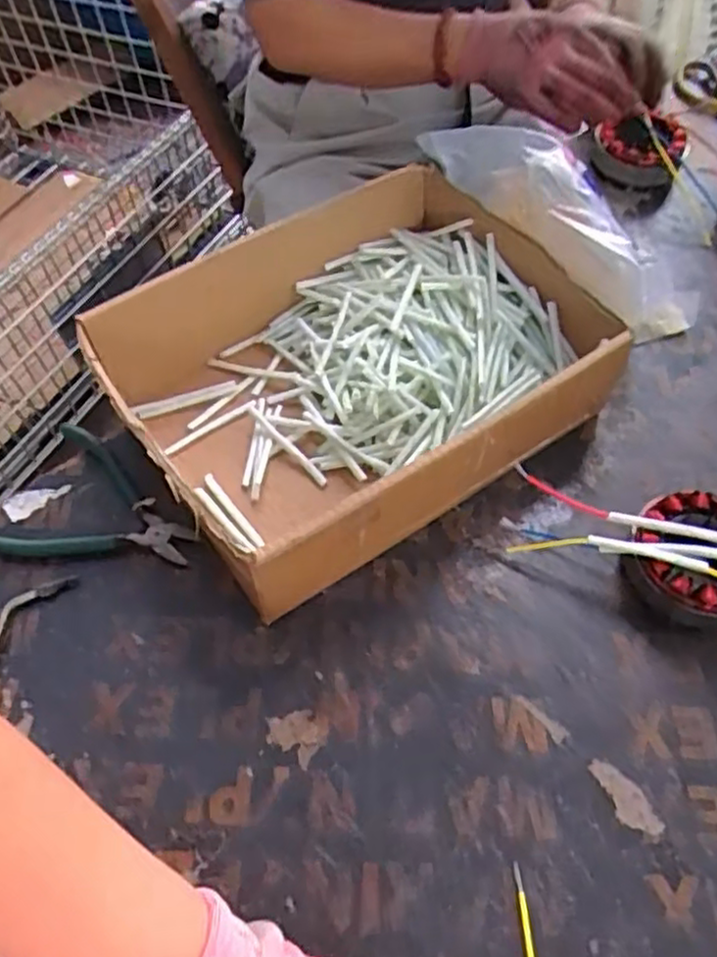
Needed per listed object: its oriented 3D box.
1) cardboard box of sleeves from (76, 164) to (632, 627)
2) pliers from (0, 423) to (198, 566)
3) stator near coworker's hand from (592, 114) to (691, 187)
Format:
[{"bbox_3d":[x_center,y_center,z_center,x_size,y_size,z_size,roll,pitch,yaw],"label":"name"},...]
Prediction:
[{"bbox_3d":[-0.003,-0.082,0.546,0.329,0.096,0.261,-28,60,-16],"label":"cardboard box of sleeves"},{"bbox_3d":[-0.188,0.012,0.531,0.149,0.019,0.104,5,56,5],"label":"pliers"},{"bbox_3d":[0.282,-0.327,0.732,0.087,0.049,0.069,15,58,11],"label":"stator near coworker's hand"}]

